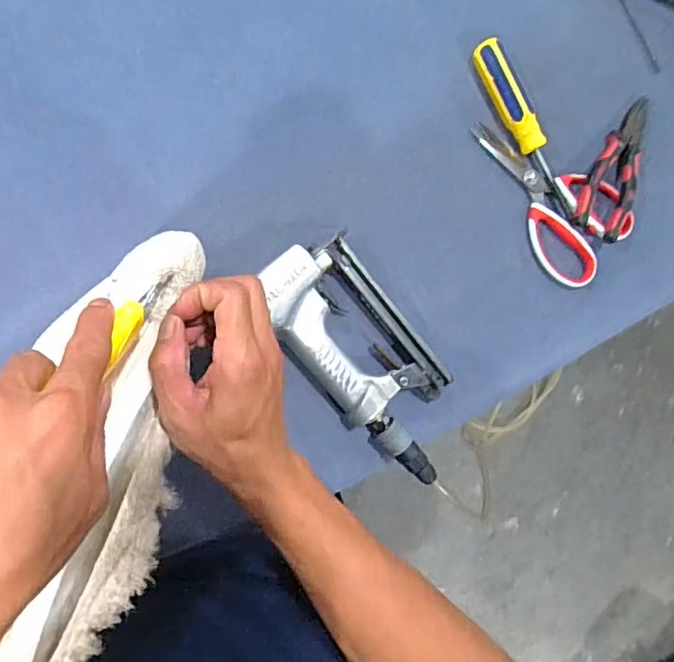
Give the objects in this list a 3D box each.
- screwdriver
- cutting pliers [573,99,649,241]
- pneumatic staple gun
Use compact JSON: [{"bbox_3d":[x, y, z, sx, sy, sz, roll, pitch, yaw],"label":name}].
[{"bbox_3d":[0.185,-0.196,0.552,0.029,0.023,0.181,-29,92,-8],"label":"screwdriver"},{"bbox_3d":[0.285,-0.169,0.569,0.054,0.018,0.153,24,85,-7],"label":"cutting pliers"},{"bbox_3d":[0.031,0.025,0.524,0.115,0.052,0.242,-40,94,-7],"label":"pneumatic staple gun"}]

